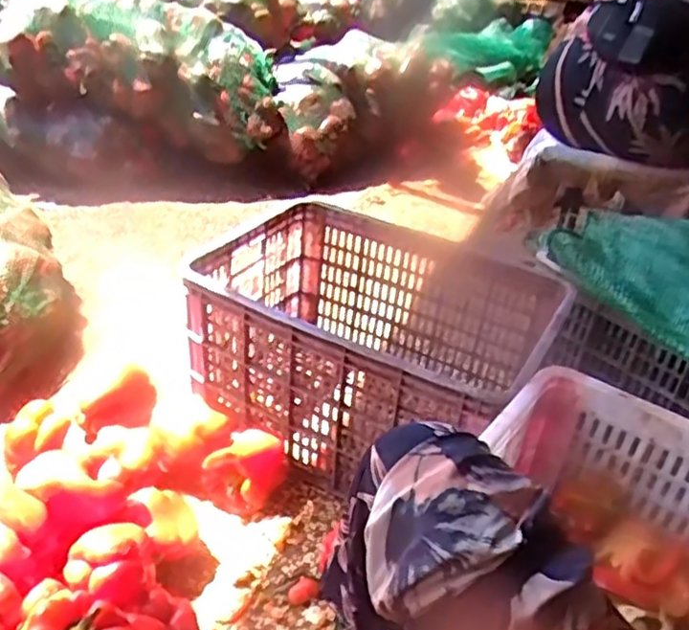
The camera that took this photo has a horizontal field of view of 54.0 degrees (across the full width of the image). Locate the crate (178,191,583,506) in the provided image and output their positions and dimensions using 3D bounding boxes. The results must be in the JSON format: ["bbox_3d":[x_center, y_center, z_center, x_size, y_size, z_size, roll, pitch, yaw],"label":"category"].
[{"bbox_3d":[0.052,0.051,1.095,0.511,0.267,0.394,21,35,21],"label":"crate"}]

